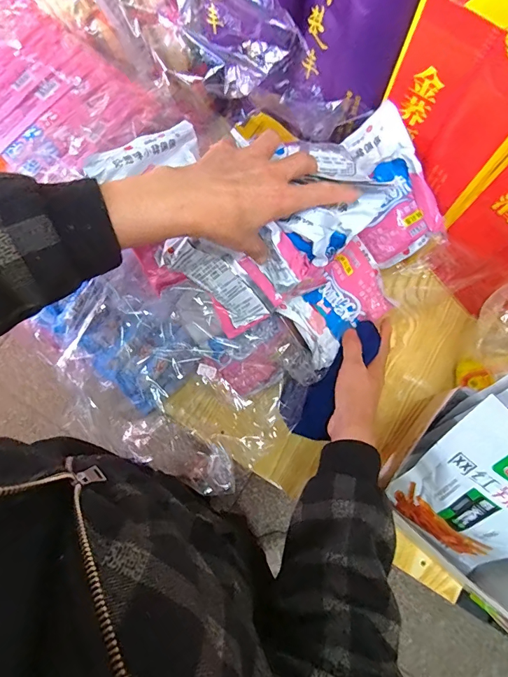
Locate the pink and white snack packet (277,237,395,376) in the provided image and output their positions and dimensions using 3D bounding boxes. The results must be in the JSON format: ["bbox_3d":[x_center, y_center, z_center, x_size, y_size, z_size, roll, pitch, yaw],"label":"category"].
[{"bbox_3d":[0.109,-0.046,0.503,0.149,0.038,0.091,-42,79,-10],"label":"pink and white snack packet"}]

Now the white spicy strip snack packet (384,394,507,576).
[{"bbox_3d":[0.235,0.170,0.421,0.164,0.227,0.018,44,52,10],"label":"white spicy strip snack packet"}]

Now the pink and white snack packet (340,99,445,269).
[{"bbox_3d":[0.163,-0.177,0.498,0.173,0.095,0.016,58,46,-18],"label":"pink and white snack packet"}]

